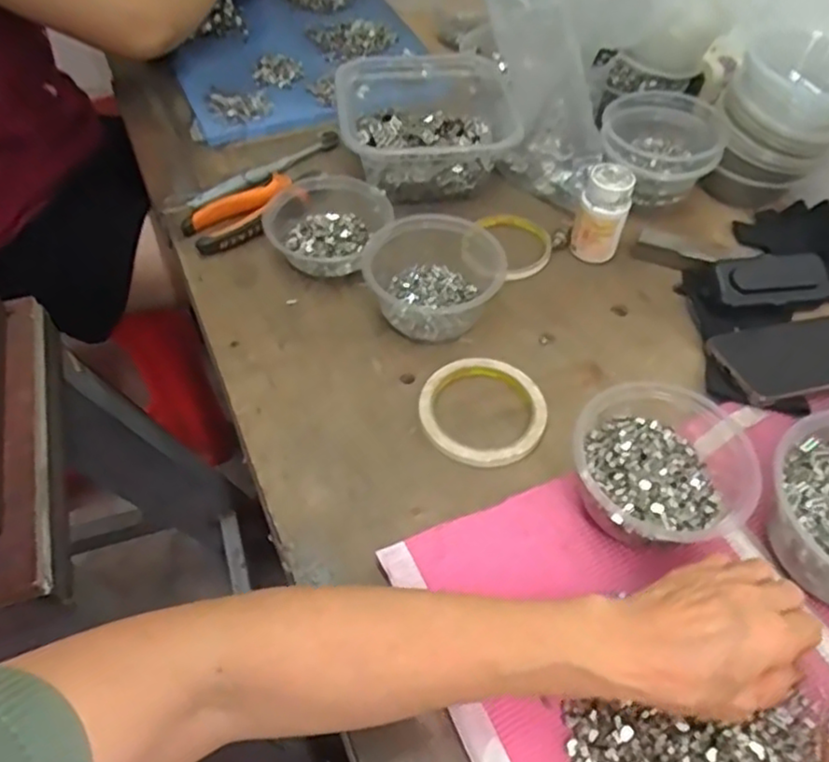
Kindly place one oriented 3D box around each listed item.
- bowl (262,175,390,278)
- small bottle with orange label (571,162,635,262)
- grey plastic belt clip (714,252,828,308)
[{"bbox_3d":[-0.081,-0.147,0.643,0.113,0.041,0.129,2,52,2],"label":"bowl"},{"bbox_3d":[0.172,-0.153,0.628,0.044,0.079,0.044,16,54,12],"label":"small bottle with orange label"},{"bbox_3d":[0.319,-0.087,0.607,0.106,0.029,0.041,-8,53,-6],"label":"grey plastic belt clip"}]

